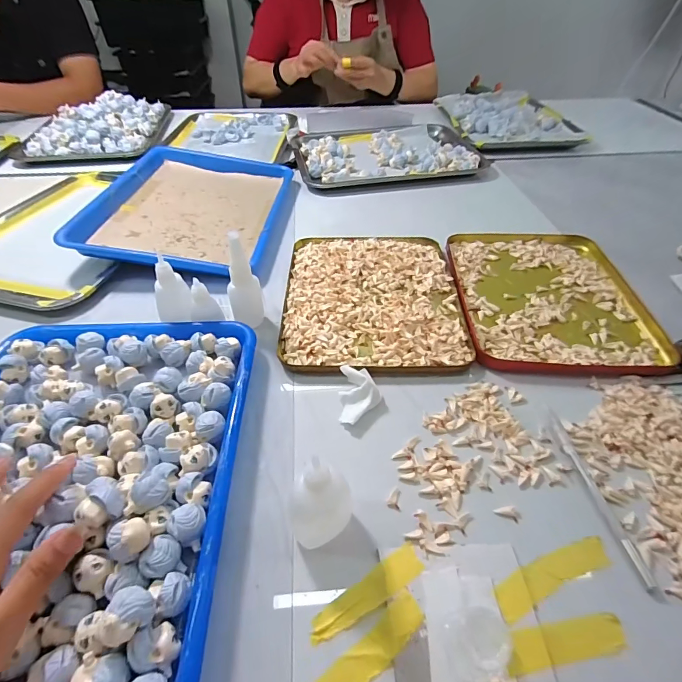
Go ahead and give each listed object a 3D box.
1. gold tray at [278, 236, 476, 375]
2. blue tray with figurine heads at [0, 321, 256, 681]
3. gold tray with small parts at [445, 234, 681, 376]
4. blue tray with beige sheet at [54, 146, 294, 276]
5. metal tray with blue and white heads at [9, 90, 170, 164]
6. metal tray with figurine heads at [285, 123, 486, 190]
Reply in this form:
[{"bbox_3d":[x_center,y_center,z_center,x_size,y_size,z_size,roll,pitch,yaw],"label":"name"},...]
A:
[{"bbox_3d":[0.037,-0.059,0.468,0.201,0.015,0.243,0,46,-1],"label":"gold tray"},{"bbox_3d":[-0.205,0.102,0.286,0.247,0.046,0.327,-1,46,-2],"label":"blue tray with figurine heads"},{"bbox_3d":[0.242,-0.060,0.476,0.201,0.018,0.257,3,46,2],"label":"gold tray with small parts"},{"bbox_3d":[-0.217,-0.210,0.595,0.246,0.044,0.332,3,46,2],"label":"blue tray with beige sheet"},{"bbox_3d":[-0.532,-0.488,0.866,0.249,0.055,0.298,-5,44,-5],"label":"metal tray with blue and white heads"},{"bbox_3d":[0.089,-0.379,0.790,0.351,0.028,0.242,-9,47,-10],"label":"metal tray with figurine heads"}]

